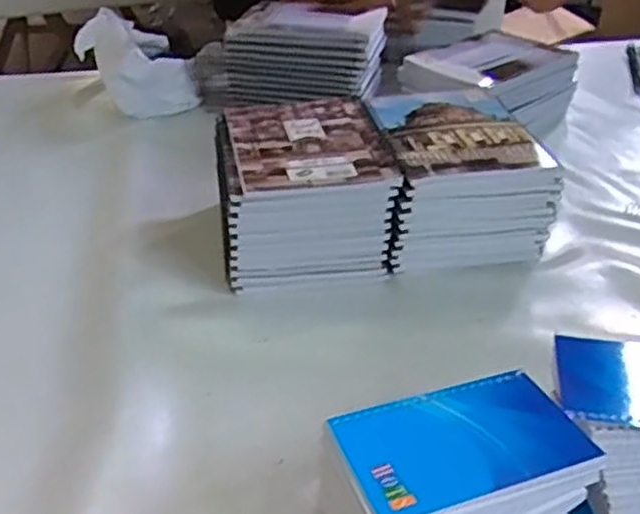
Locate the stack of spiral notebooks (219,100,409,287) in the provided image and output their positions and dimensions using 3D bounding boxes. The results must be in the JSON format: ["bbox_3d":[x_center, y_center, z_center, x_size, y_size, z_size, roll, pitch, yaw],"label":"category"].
[{"bbox_3d":[-0.020,-0.071,0.764,0.166,0.113,0.199,-5,34,-9],"label":"stack of spiral notebooks"}]

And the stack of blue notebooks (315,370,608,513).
[{"bbox_3d":[0.079,0.155,0.419,0.137,0.117,0.103,-11,35,-17],"label":"stack of blue notebooks"}]

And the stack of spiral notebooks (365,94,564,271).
[{"bbox_3d":[0.137,-0.085,0.787,0.160,0.116,0.202,-3,33,-6],"label":"stack of spiral notebooks"}]

